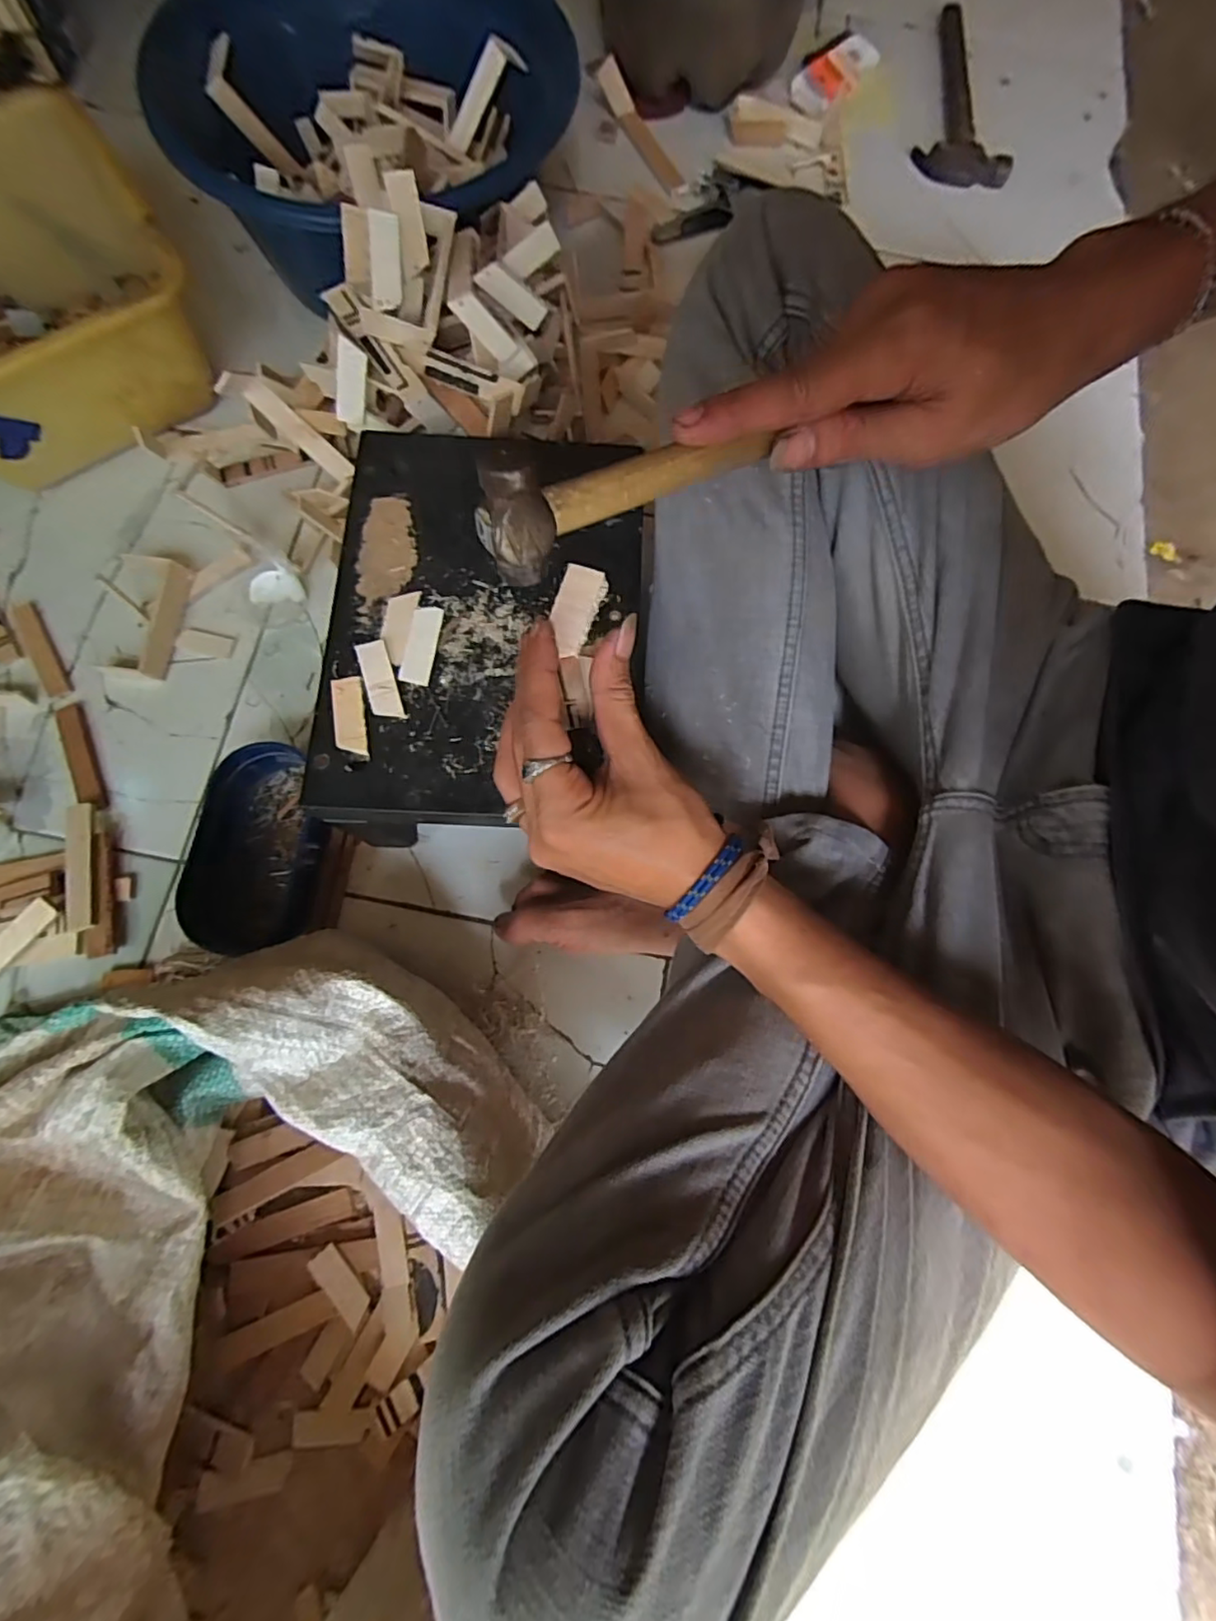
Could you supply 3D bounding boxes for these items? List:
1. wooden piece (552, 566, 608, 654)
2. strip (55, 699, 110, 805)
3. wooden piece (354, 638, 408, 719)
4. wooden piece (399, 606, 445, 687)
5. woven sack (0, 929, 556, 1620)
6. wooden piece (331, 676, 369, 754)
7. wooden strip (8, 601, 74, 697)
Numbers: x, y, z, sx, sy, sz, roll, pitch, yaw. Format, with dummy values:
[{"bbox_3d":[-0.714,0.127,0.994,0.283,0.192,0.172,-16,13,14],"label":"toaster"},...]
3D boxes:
[{"bbox_3d":[-0.015,-0.095,0.289,0.021,0.004,0.043,15,84,2],"label":"wooden piece"},{"bbox_3d":[-0.440,-0.046,0.507,0.021,0.006,0.098,-24,78,-7],"label":"strip"},{"bbox_3d":[-0.144,-0.082,0.384,0.020,0.009,0.052,-19,77,-6],"label":"wooden piece"},{"bbox_3d":[-0.121,-0.108,0.394,0.020,0.007,0.053,10,76,1],"label":"wooden piece"},{"bbox_3d":[-0.167,0.290,0.334,0.296,0.175,0.429,-16,77,-6],"label":"woven sack"},{"bbox_3d":[-0.161,-0.059,0.381,0.019,0.004,0.051,-9,76,-4],"label":"wooden piece"},{"bbox_3d":[-0.494,-0.142,0.530,0.022,0.008,0.096,-28,78,-8],"label":"wooden strip"}]

